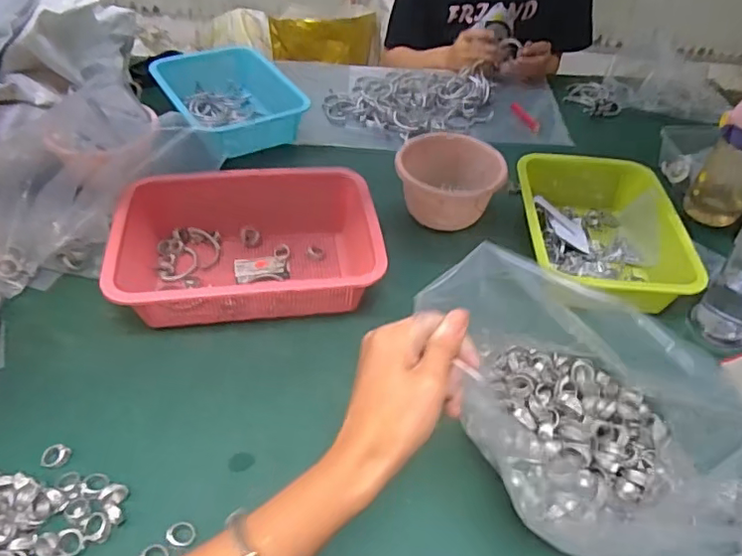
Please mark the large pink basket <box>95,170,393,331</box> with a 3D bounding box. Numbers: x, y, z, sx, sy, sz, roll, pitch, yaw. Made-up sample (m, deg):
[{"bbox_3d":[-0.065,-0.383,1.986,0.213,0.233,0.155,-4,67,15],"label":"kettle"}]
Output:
[{"bbox_3d":[-0.148,-0.035,0.705,0.301,0.090,0.220,-5,45,-11],"label":"large pink basket"}]

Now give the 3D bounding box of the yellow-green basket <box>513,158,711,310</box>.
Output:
[{"bbox_3d":[0.294,-0.069,0.761,0.192,0.068,0.278,5,44,0],"label":"yellow-green basket"}]

